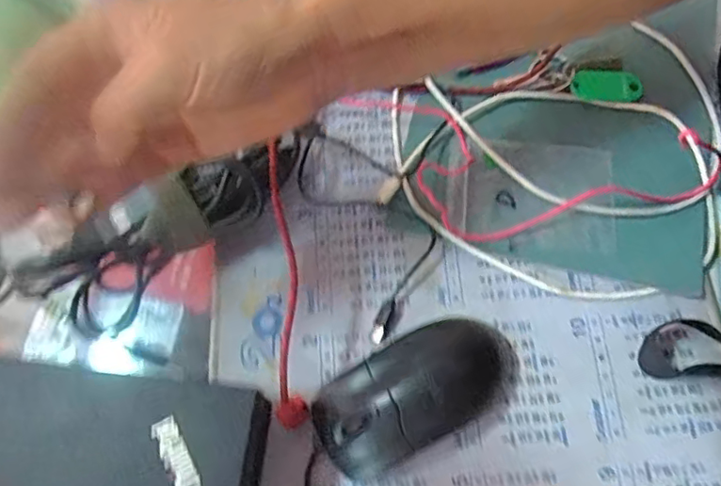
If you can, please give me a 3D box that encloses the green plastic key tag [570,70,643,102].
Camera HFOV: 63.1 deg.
[{"bbox_3d":[0.161,-0.103,0.384,0.045,0.006,0.018,5,71,4],"label":"green plastic key tag"}]

